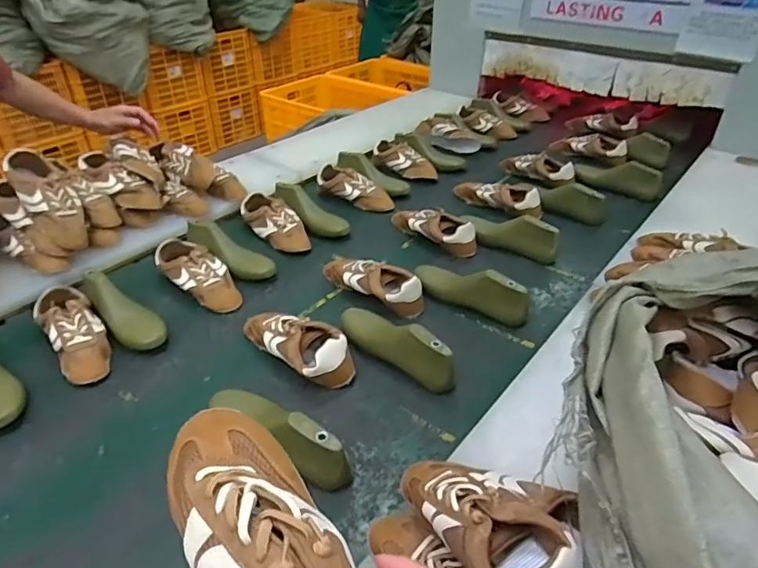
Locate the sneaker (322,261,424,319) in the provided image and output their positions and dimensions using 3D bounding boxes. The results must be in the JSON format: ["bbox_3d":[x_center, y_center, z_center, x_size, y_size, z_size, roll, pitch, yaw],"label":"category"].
[{"bbox_3d":[-0.018,-0.007,1.056,0.236,0.067,0.087,19,40,25],"label":"sneaker"}]

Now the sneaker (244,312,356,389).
[{"bbox_3d":[-0.146,0.099,0.913,0.242,0.071,0.096,27,44,33],"label":"sneaker"}]

